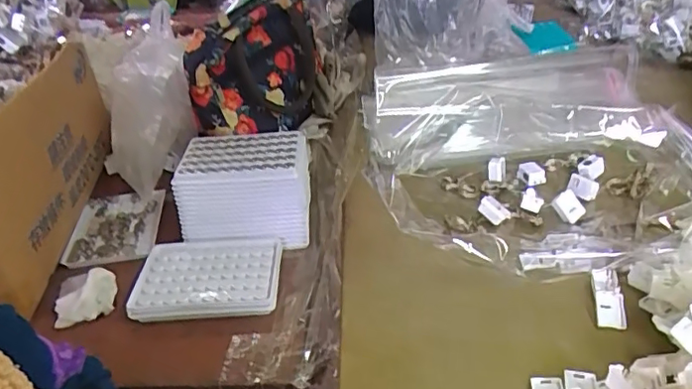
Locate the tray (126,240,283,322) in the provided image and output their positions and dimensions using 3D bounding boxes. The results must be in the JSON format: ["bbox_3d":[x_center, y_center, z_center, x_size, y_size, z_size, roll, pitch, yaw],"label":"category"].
[{"bbox_3d":[-0.130,0.079,0.535,0.132,0.015,0.091,-5,31,2],"label":"tray"}]

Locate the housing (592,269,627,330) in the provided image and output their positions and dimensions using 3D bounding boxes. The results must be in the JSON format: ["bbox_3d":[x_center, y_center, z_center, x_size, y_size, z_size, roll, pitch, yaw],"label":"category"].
[{"bbox_3d":[0.198,0.076,0.427,0.021,0.007,0.055,3,32,15],"label":"housing"}]

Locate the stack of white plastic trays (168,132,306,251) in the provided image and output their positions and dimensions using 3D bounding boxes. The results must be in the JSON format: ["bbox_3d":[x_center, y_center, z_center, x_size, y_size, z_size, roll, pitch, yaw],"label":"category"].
[{"bbox_3d":[-0.105,-0.006,0.594,0.130,0.078,0.102,-6,31,0],"label":"stack of white plastic trays"}]

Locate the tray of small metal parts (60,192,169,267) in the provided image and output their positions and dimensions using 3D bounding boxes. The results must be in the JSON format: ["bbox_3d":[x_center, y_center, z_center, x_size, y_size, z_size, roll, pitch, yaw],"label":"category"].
[{"bbox_3d":[-0.255,0.035,0.629,0.089,0.014,0.122,-9,31,-4],"label":"tray of small metal parts"}]

